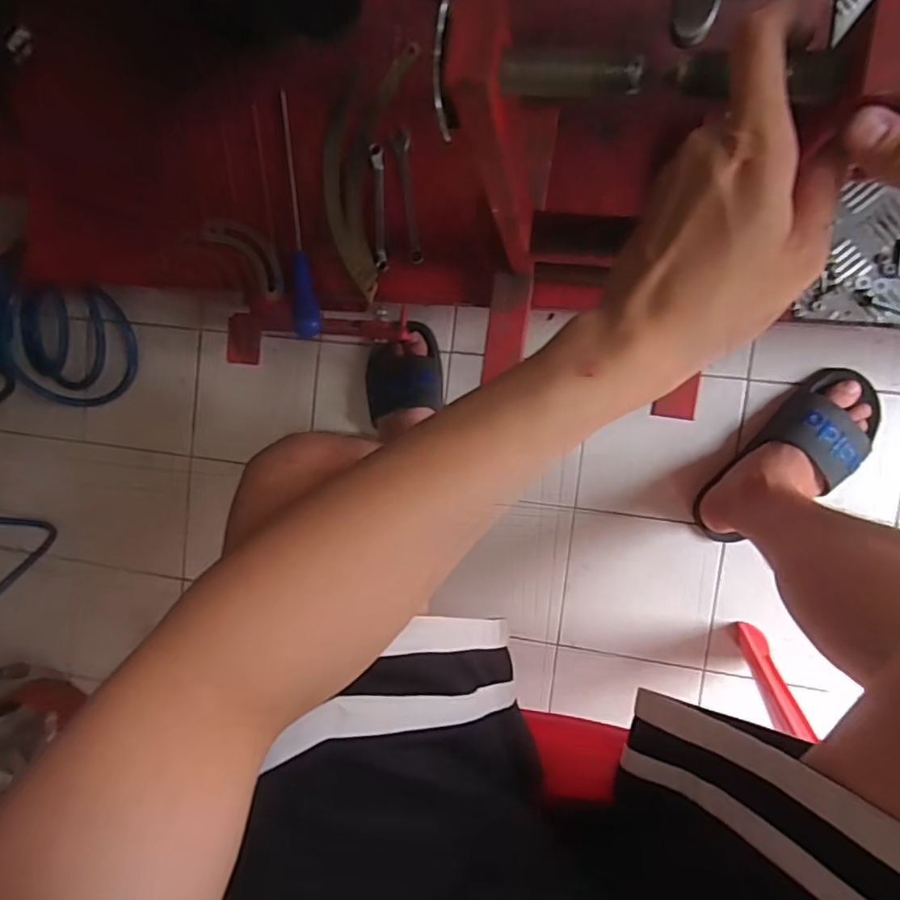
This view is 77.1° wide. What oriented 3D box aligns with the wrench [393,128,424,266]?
[{"bbox_3d":[-0.045,-0.275,0.617,0.016,0.011,0.139,-7,92,9],"label":"wrench"}]

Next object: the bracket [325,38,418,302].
[{"bbox_3d":[-0.101,-0.304,0.617,0.085,0.014,0.253,12,95,8],"label":"bracket"}]

